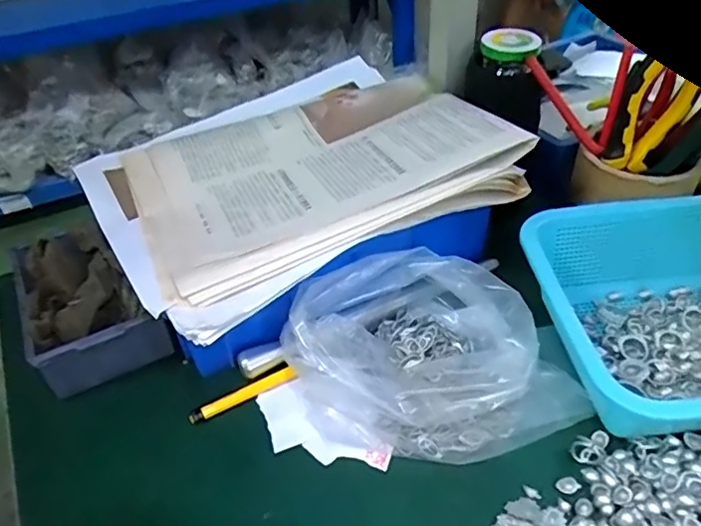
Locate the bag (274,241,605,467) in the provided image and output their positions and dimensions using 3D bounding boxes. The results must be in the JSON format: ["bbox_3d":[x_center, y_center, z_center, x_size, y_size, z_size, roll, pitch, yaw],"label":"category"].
[{"bbox_3d":[0.057,0.061,0.391,0.163,0.068,0.154,-27,46,-24],"label":"bag"}]

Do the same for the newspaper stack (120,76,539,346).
[{"bbox_3d":[-0.032,-0.077,0.447,0.279,0.042,0.212,-22,44,-20],"label":"newspaper stack"}]

